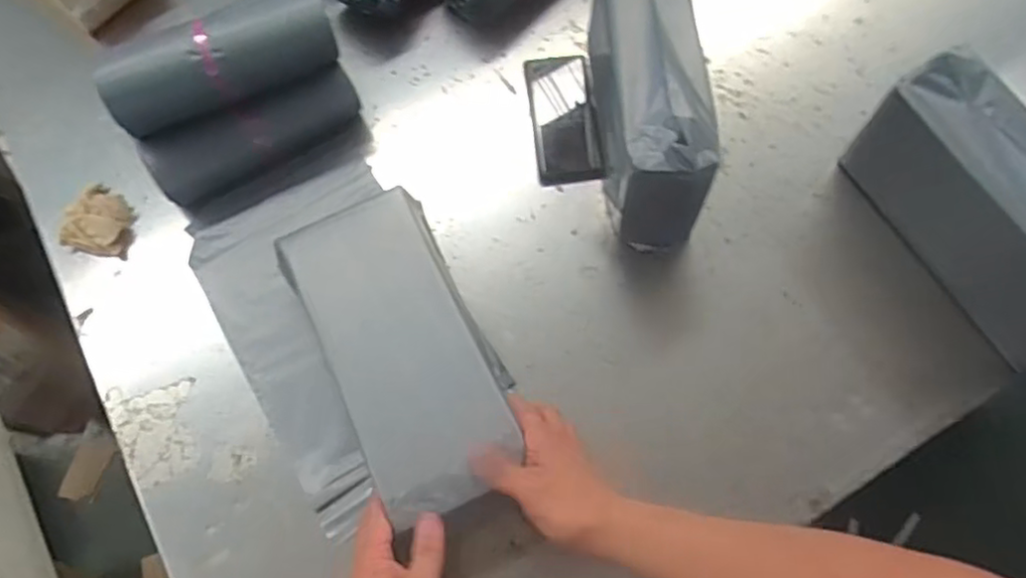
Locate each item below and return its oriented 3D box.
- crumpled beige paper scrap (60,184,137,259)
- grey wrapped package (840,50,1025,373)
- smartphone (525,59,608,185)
[{"bbox_3d":[-0.461,-0.076,0.758,0.078,0.019,0.078,8,68,4],"label":"crumpled beige paper scrap"},{"bbox_3d":[0.469,-0.060,0.652,0.089,0.153,0.311,-23,69,-8],"label":"grey wrapped package"},{"bbox_3d":[0.059,-0.201,0.792,0.073,0.010,0.167,-9,70,7],"label":"smartphone"}]

